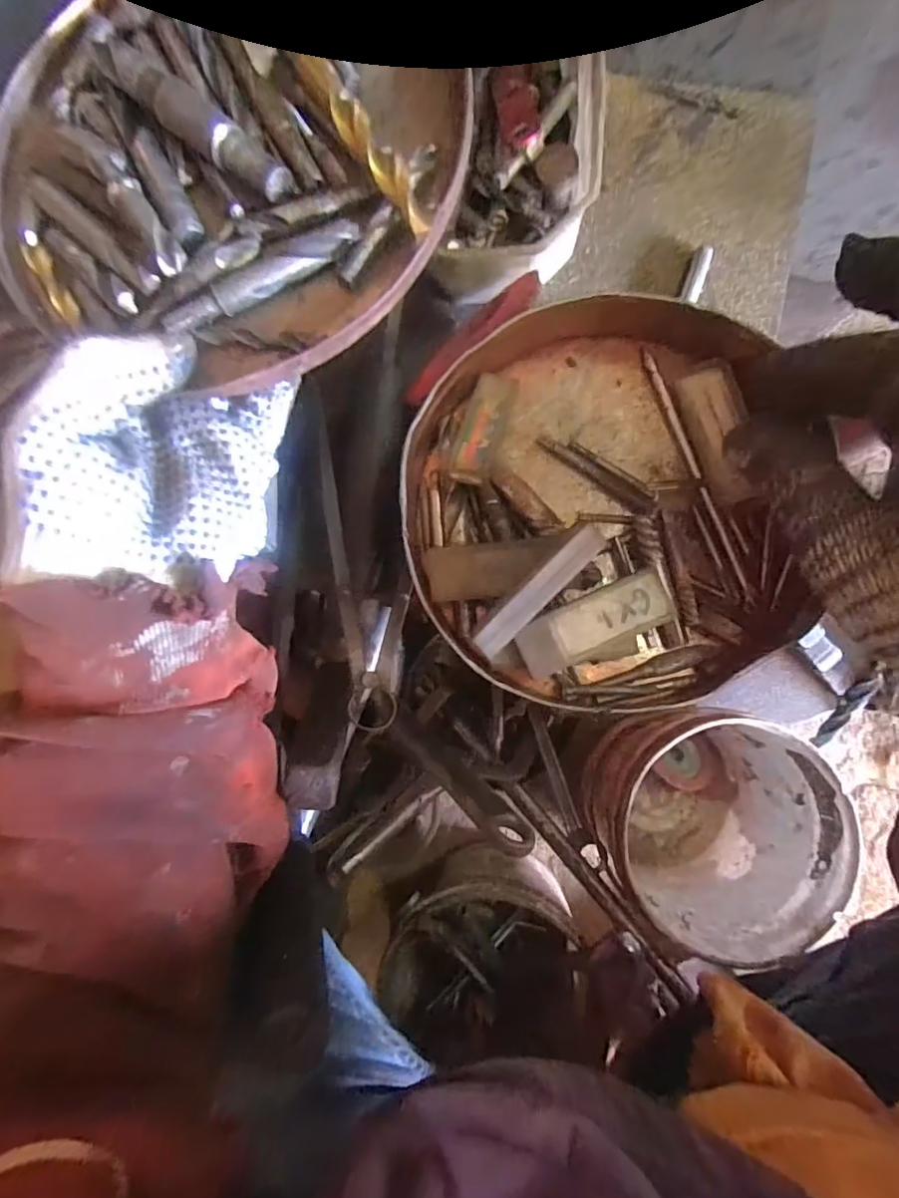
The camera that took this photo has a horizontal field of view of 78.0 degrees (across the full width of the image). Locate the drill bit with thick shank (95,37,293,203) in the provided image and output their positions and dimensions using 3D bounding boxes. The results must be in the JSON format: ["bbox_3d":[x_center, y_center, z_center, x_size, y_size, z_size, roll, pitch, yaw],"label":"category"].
[{"bbox_3d":[-0.100,-0.186,0.216,0.092,0.012,0.017,41,90,7],"label":"drill bit with thick shank"}]

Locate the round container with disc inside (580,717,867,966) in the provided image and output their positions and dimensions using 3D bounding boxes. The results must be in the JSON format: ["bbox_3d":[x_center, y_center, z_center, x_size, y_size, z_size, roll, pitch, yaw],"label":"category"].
[{"bbox_3d":[0.248,0.212,0.554,0.201,0.186,0.194,0,85,5],"label":"round container with disc inside"}]

